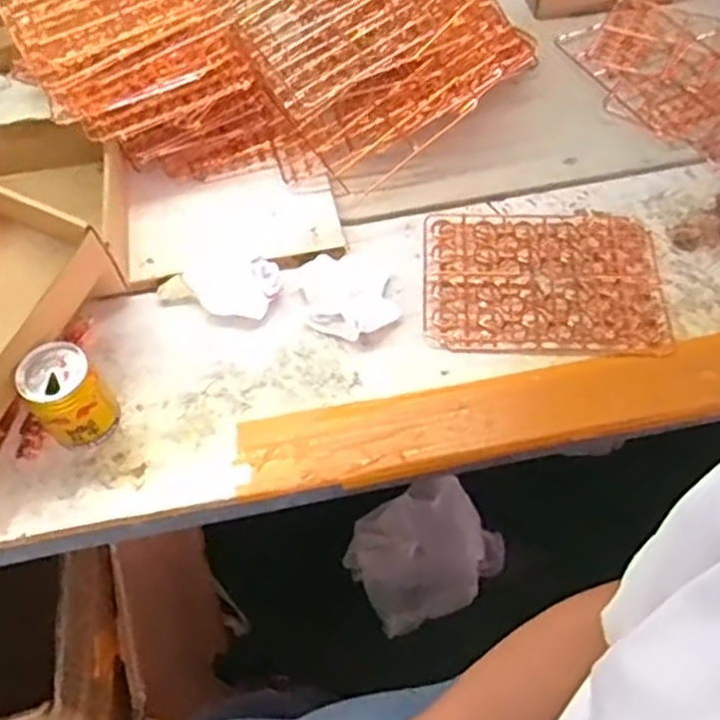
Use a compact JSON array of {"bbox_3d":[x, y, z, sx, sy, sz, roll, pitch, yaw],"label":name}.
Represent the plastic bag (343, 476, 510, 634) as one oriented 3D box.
[{"bbox_3d":[0.110,0.328,1.241,0.244,0.075,0.205,-33,71,-6],"label":"plastic bag"}]

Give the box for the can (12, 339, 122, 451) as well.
[{"bbox_3d":[-0.258,0.034,0.650,0.062,0.087,0.062,-1,58,1],"label":"can"}]

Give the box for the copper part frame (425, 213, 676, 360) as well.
[{"bbox_3d":[0.190,-0.086,0.768,0.241,0.016,0.182,2,58,2],"label":"copper part frame"}]

